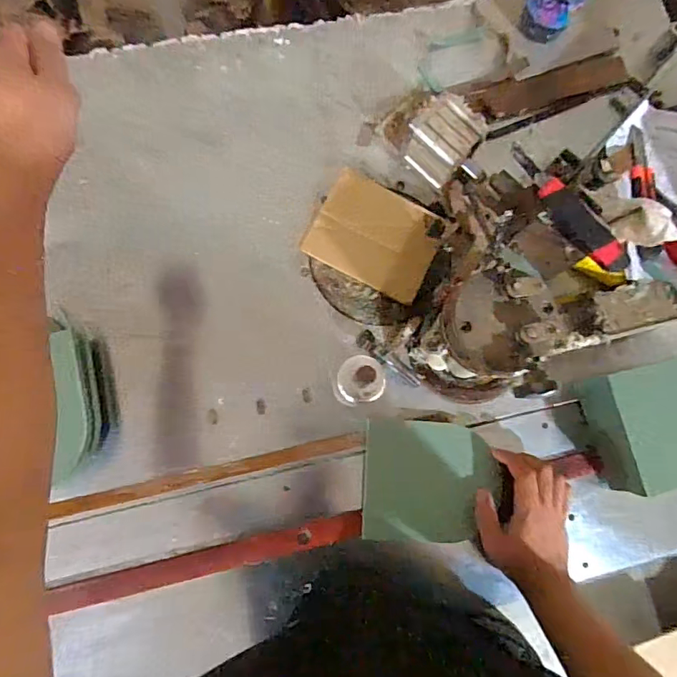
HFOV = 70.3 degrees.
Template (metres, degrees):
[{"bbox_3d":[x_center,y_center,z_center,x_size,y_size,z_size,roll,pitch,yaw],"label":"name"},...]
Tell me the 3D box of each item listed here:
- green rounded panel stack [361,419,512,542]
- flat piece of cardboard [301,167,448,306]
[{"bbox_3d":[0.120,0.179,0.604,0.172,0.015,0.144,1,77,7],"label":"green rounded panel stack"},{"bbox_3d":[0.051,-0.142,0.656,0.164,0.021,0.132,28,81,0],"label":"flat piece of cardboard"}]

